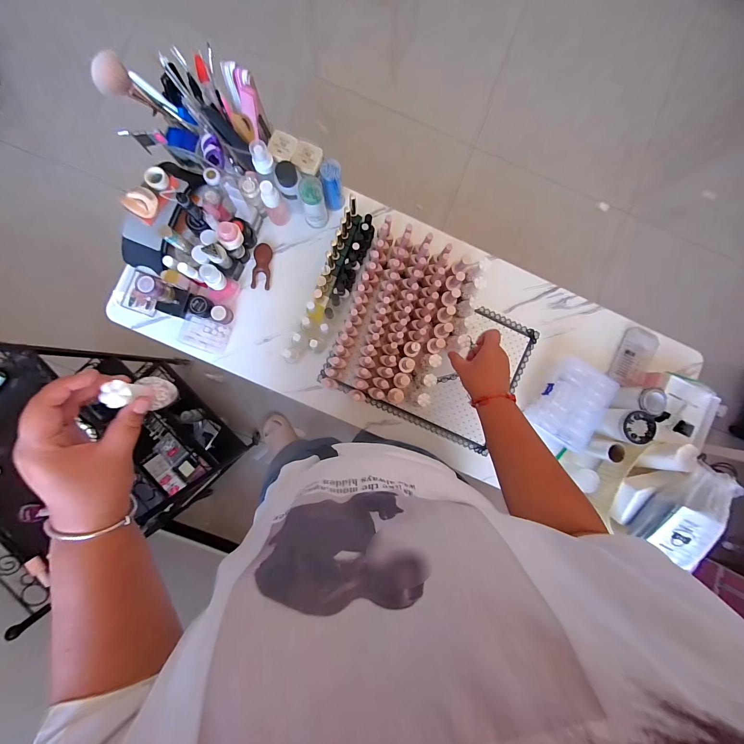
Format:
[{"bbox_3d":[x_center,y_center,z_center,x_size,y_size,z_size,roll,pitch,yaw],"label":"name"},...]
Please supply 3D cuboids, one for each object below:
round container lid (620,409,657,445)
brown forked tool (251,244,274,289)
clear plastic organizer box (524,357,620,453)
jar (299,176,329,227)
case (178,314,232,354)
[{"bbox_3d":[0.488,0.102,0.589,0.067,0.010,0.060,-2,89,-3],"label":"round container lid"},{"bbox_3d":[-0.224,-0.216,0.653,0.036,0.014,0.090,7,88,-3],"label":"brown forked tool"},{"bbox_3d":[0.407,0.064,0.649,0.124,0.044,0.170,31,87,-2],"label":"clear plastic organizer box"},{"bbox_3d":[-0.111,-0.323,0.619,0.044,0.101,0.042,0,88,-3],"label":"jar"},{"bbox_3d":[-0.334,-0.077,0.642,0.085,0.022,0.062,16,88,-3],"label":"case"}]

